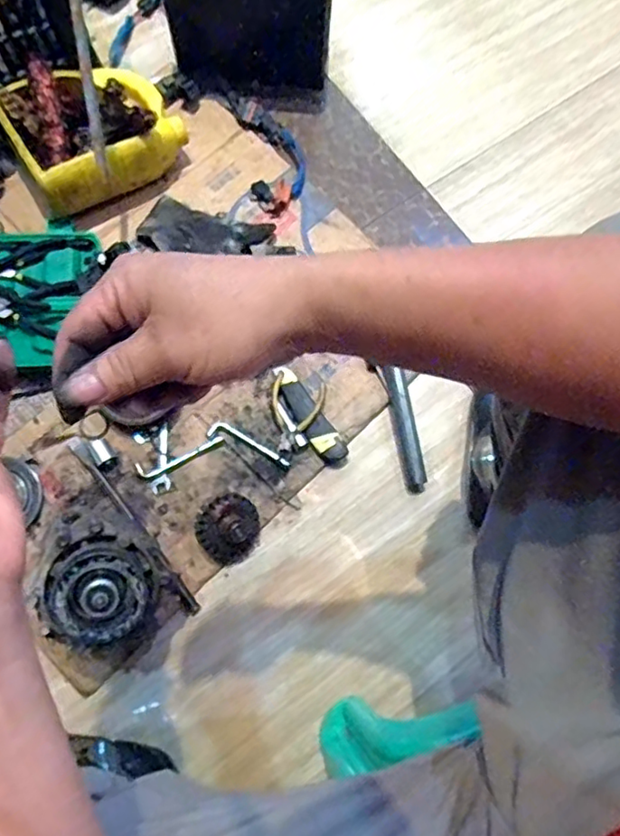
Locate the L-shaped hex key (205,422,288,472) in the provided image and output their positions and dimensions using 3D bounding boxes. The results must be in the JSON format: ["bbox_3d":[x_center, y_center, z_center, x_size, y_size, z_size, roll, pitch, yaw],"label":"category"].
[{"bbox_3d":[-0.080,0.038,0.794,0.116,0.007,0.023,28,76,8],"label":"L-shaped hex key"}]

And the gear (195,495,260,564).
[{"bbox_3d":[-0.102,0.139,0.762,0.075,0.062,0.083,35,77,6],"label":"gear"}]

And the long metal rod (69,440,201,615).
[{"bbox_3d":[-0.225,0.135,0.768,0.016,0.018,0.269,-37,77,-10],"label":"long metal rod"}]

